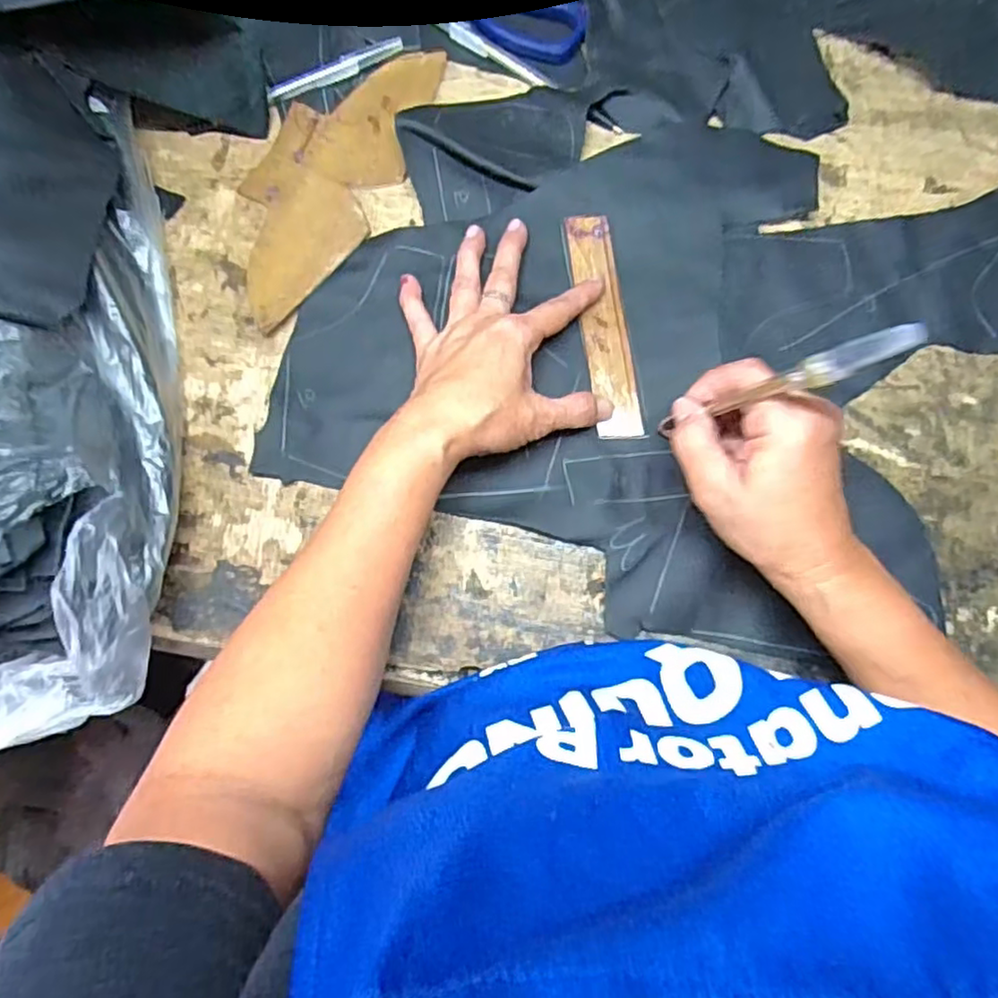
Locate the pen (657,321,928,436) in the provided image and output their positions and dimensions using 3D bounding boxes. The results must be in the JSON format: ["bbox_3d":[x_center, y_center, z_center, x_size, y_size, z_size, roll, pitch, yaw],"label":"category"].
[{"bbox_3d":[0.115,-0.047,0.295,0.012,0.152,0.011,5,82,-19],"label":"pen"}]

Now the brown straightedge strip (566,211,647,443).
[{"bbox_3d":[0.062,-0.101,0.390,0.026,0.004,0.133,-9,83,3],"label":"brown straightedge strip"}]

